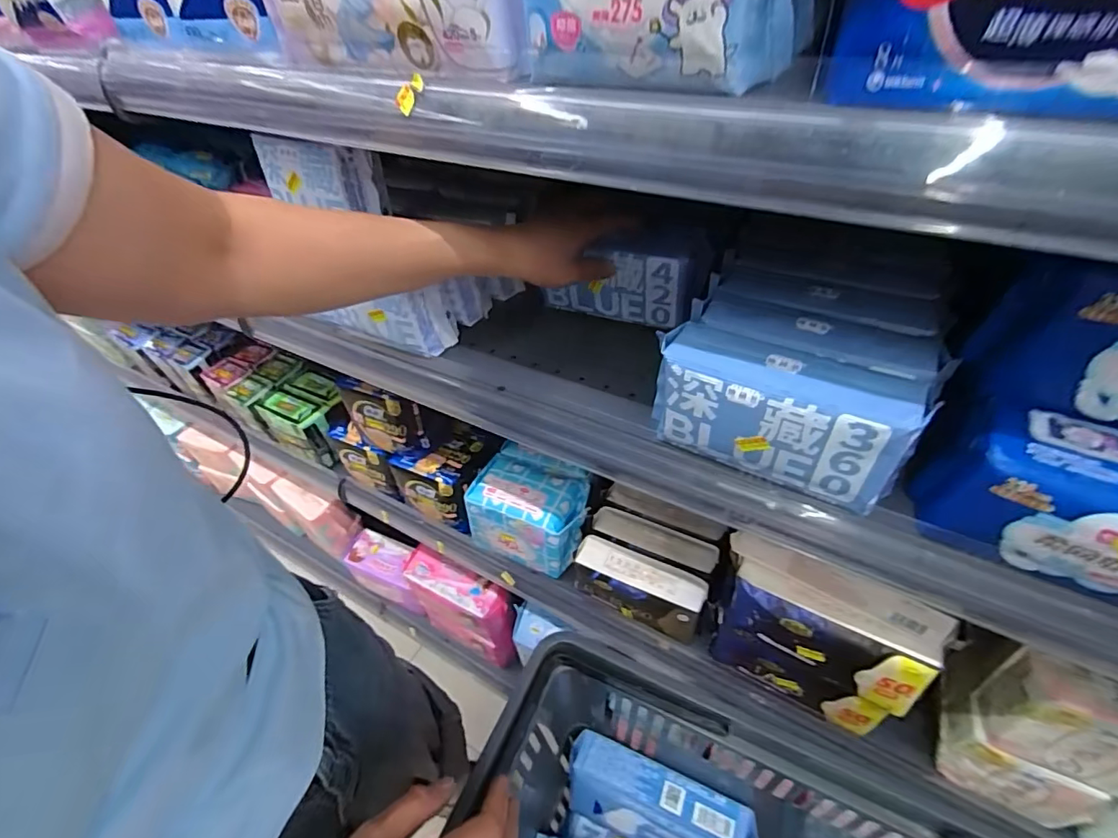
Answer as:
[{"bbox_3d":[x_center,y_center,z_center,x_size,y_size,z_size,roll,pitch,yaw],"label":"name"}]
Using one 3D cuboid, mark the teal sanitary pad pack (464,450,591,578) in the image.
[{"bbox_3d":[-0.039,0.125,0.687,0.141,0.104,0.098,16,49,20],"label":"teal sanitary pad pack"}]

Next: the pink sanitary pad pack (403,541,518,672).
[{"bbox_3d":[-0.166,0.335,0.907,0.207,0.169,0.066,20,50,23],"label":"pink sanitary pad pack"}]

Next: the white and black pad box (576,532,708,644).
[{"bbox_3d":[0.094,0.201,0.611,0.150,0.075,0.051,18,50,21],"label":"white and black pad box"}]

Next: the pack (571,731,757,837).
[{"bbox_3d":[0.090,0.365,0.475,0.163,0.087,0.060,17,49,20],"label":"pack"}]

